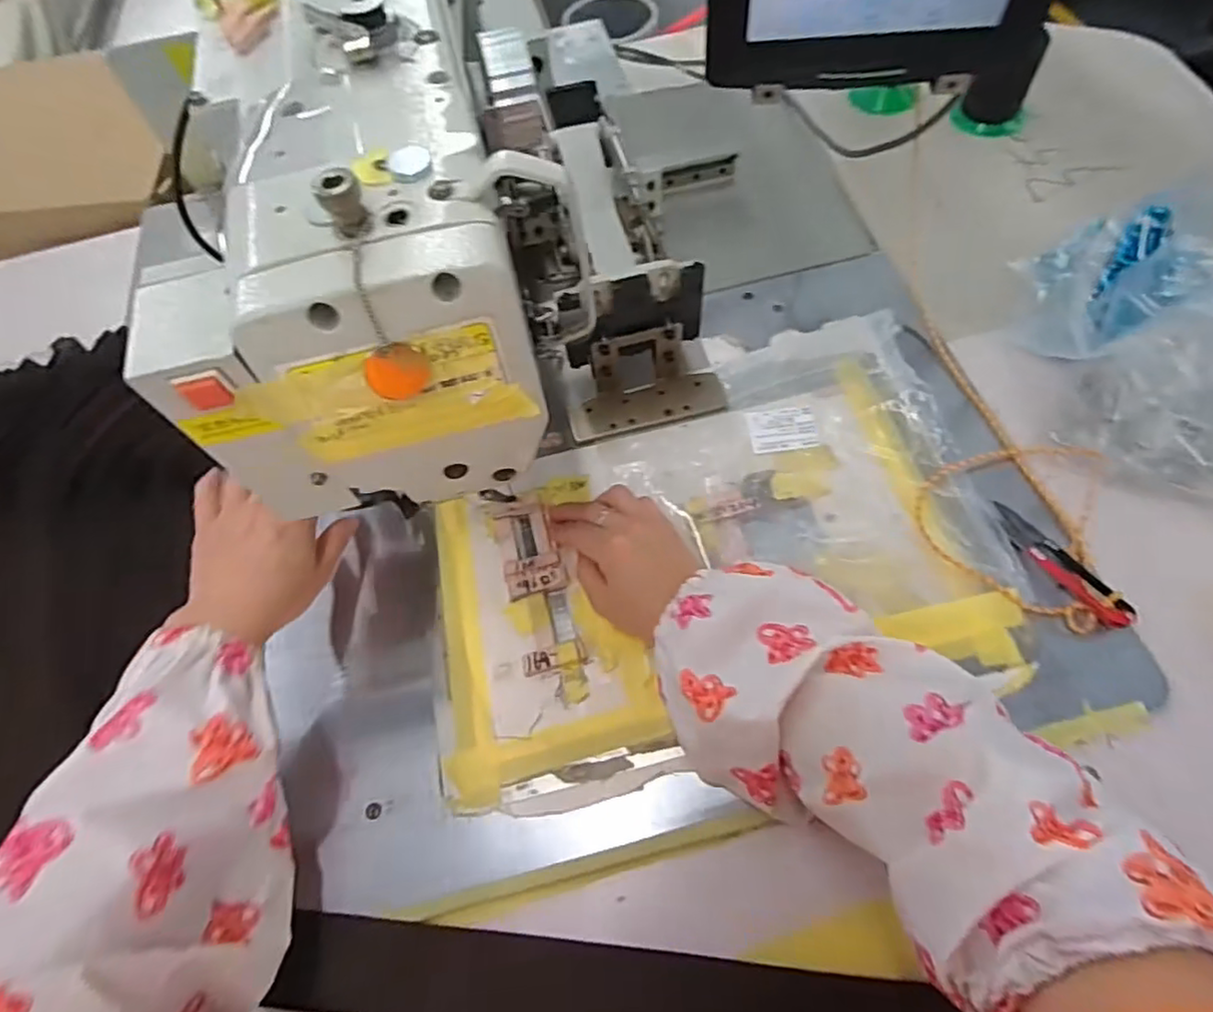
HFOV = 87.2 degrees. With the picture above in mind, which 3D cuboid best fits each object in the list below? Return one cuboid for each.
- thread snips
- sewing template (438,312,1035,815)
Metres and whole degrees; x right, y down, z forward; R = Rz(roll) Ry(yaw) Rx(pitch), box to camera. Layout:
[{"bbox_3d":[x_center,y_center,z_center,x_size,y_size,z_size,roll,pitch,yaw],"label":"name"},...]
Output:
[{"bbox_3d":[0.301,0.037,0.424,0.026,0.006,0.102,-34,64,-13],"label":"thread snips"},{"bbox_3d":[0.072,0.020,0.453,0.388,0.011,0.278,-14,63,-2],"label":"sewing template"}]

